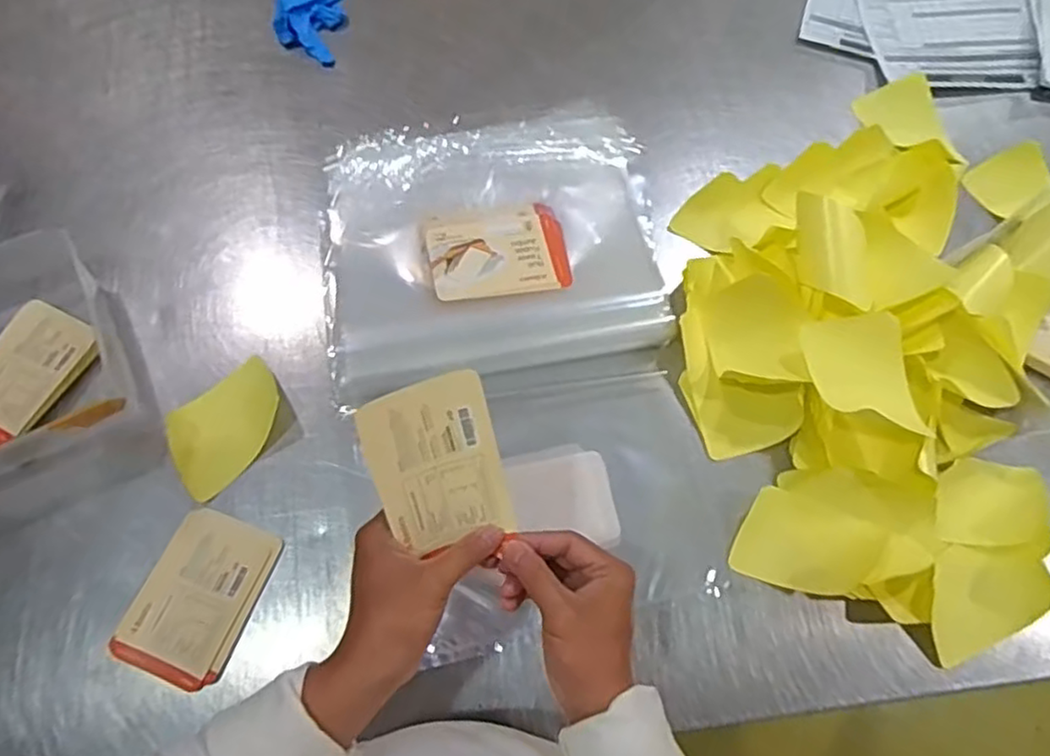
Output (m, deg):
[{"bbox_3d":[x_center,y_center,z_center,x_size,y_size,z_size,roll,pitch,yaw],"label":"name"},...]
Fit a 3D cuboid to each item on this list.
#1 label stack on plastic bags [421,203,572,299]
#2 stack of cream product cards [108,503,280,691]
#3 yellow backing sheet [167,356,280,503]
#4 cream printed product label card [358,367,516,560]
[{"bbox_3d":[-0.027,-0.126,0.671,0.134,0.009,0.097,-10,72,-4],"label":"label stack on plastic bags"},{"bbox_3d":[-0.282,0.189,0.584,0.097,0.010,0.138,20,72,5],"label":"stack of cream product cards"},{"bbox_3d":[-0.278,0.045,0.634,0.082,0.020,0.119,41,75,12],"label":"yellow backing sheet"},{"bbox_3d":[-0.057,0.056,0.441,0.081,0.005,0.110,-16,106,-16],"label":"cream printed product label card"}]

